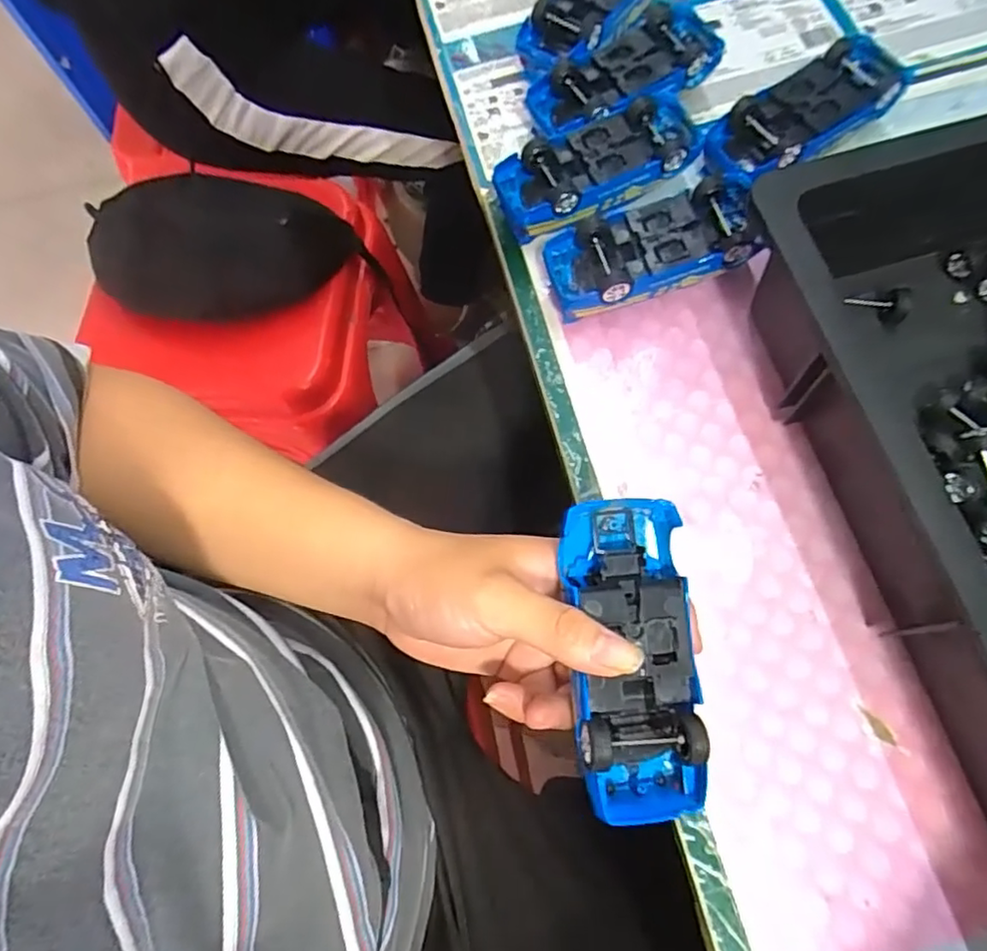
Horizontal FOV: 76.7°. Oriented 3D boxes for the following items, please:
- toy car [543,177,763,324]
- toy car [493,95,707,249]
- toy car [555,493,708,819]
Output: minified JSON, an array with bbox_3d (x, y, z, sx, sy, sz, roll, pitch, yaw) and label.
[{"bbox_3d":[0.098,-0.139,0.387,0.130,0.039,0.061,-18,73,-4],"label":"toy car"},{"bbox_3d":[0.070,-0.199,0.406,0.134,0.032,0.056,-26,74,-7],"label":"toy car"},{"bbox_3d":[0.059,0.078,0.270,0.052,0.033,0.131,-5,82,0],"label":"toy car"}]

